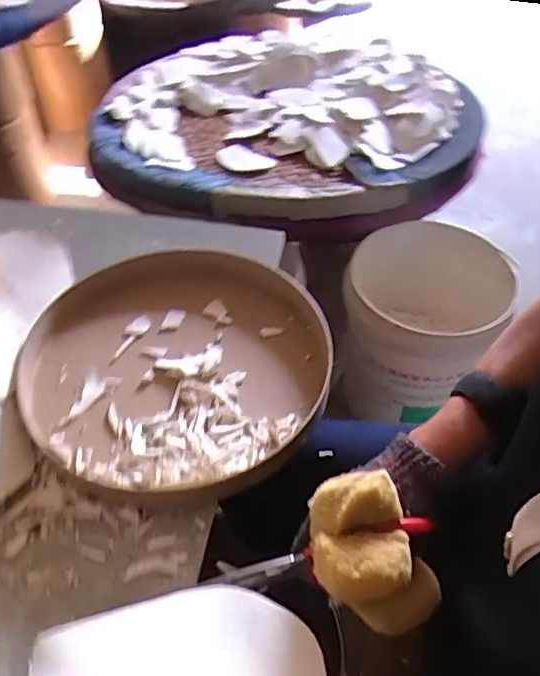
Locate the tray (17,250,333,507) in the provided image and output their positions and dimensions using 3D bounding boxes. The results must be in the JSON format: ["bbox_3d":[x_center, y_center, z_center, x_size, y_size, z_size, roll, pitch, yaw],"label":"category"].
[{"bbox_3d":[-0.097,0.024,0.571,0.293,0.047,0.295,0,50,0],"label":"tray"}]

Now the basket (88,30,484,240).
[{"bbox_3d":[0.071,-0.489,1.152,0.671,0.127,0.753,17,52,14],"label":"basket"}]

